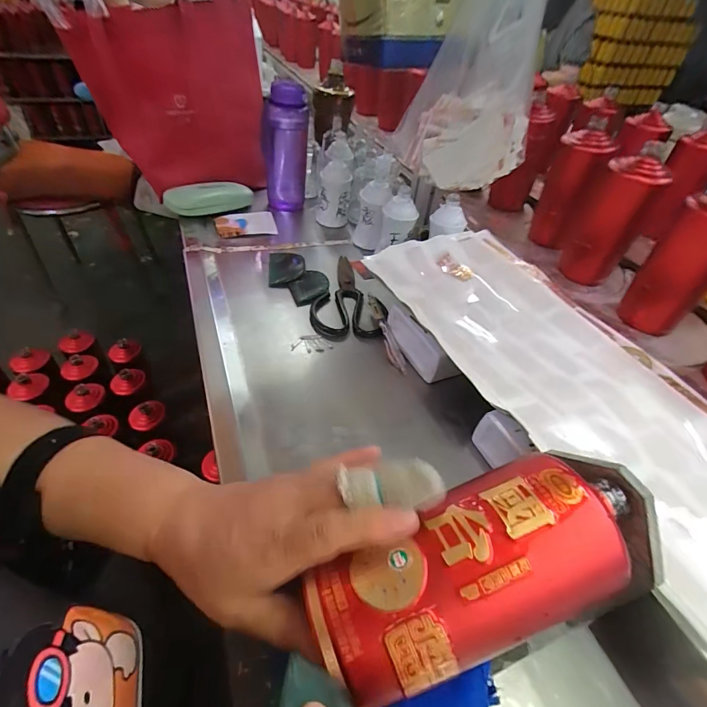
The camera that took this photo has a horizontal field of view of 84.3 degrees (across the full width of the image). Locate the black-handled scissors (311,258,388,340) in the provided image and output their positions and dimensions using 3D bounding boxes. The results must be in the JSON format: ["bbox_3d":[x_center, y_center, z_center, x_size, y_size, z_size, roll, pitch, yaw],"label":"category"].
[{"bbox_3d":[-0.004,-0.085,0.572,0.099,0.021,0.200,5,45,-1],"label":"black-handled scissors"}]

